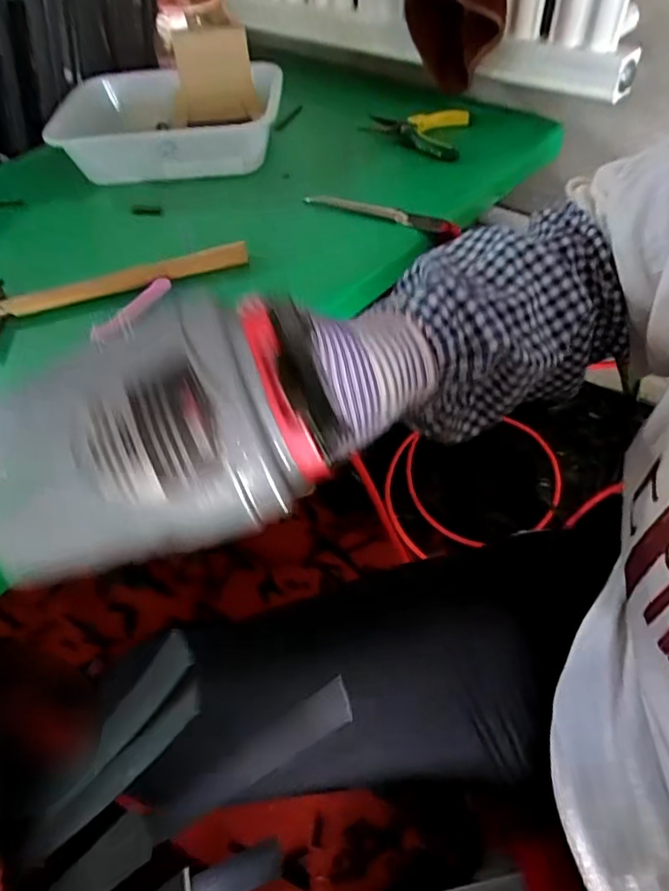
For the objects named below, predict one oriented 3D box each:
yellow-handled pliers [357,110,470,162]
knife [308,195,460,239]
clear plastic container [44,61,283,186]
[{"bbox_3d":[0.104,-0.410,0.747,0.130,0.023,0.102,8,54,9],"label":"yellow-handled pliers"},{"bbox_3d":[0.052,-0.266,0.648,0.183,0.010,0.028,23,57,19],"label":"knife"},{"bbox_3d":[-0.207,-0.412,0.732,0.244,0.062,0.200,-1,53,2],"label":"clear plastic container"}]

